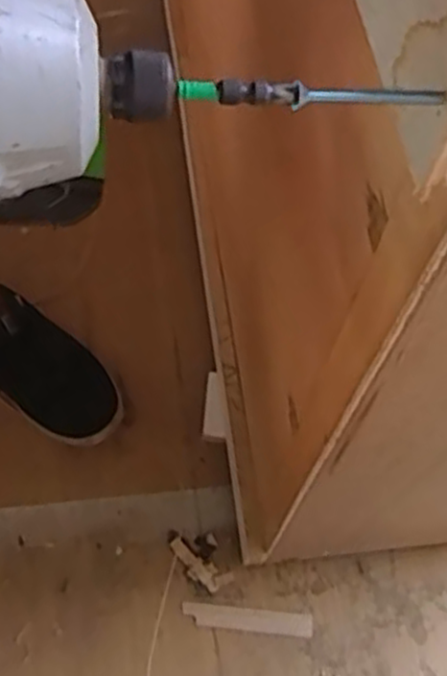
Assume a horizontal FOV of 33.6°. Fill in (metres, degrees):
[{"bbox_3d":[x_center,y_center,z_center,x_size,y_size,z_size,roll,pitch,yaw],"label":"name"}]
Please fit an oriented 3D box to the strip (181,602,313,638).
[{"bbox_3d":[0.025,0.291,0.765,0.134,0.004,0.023,7,63,0],"label":"strip"}]

